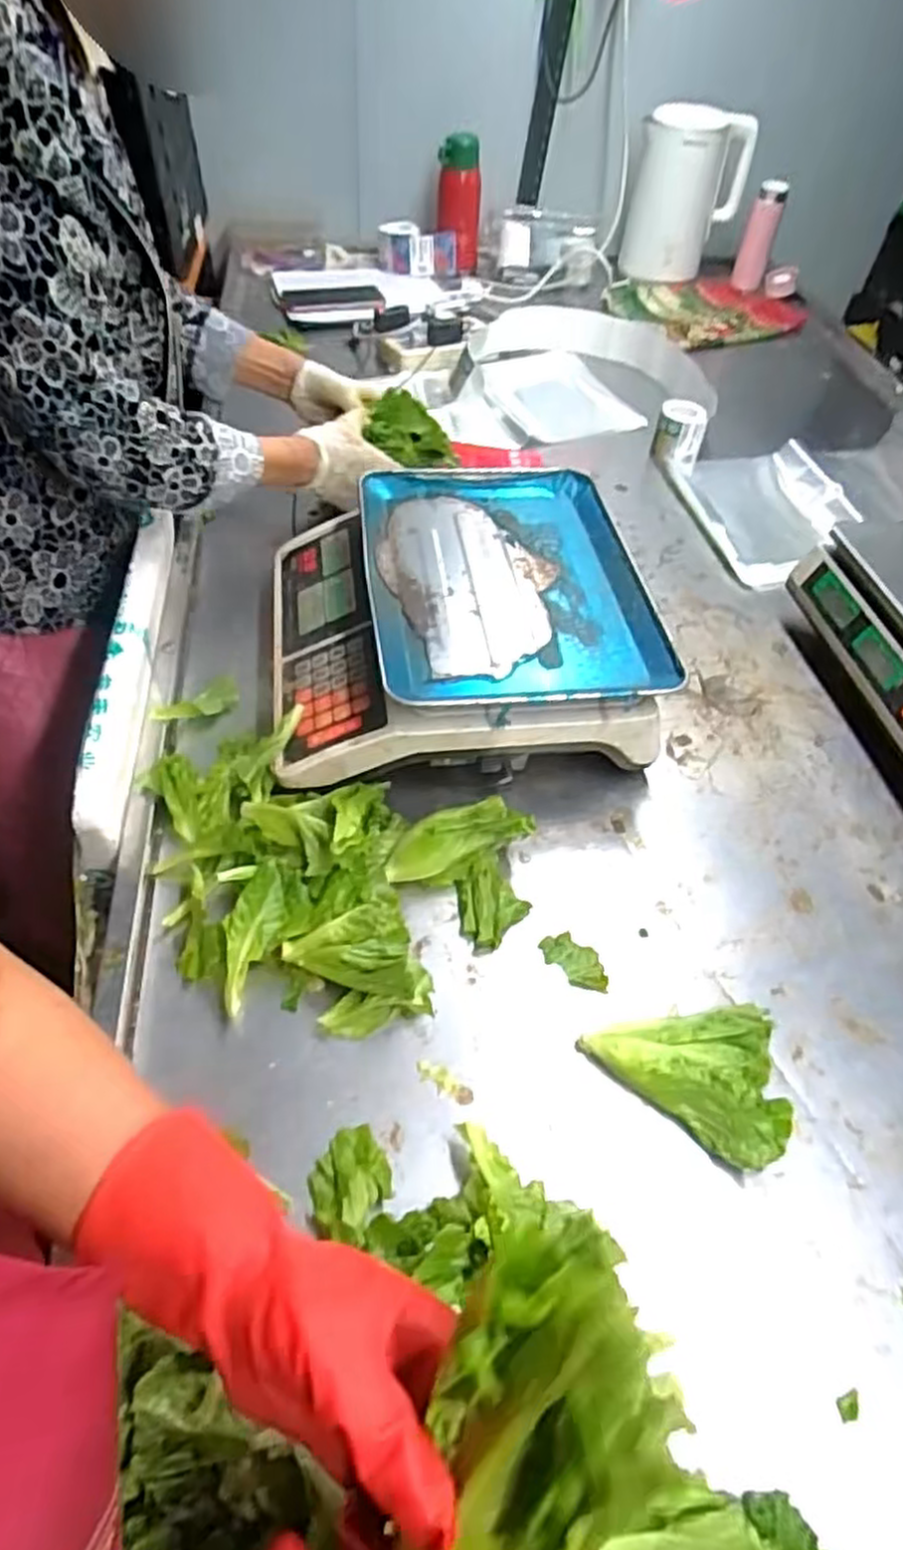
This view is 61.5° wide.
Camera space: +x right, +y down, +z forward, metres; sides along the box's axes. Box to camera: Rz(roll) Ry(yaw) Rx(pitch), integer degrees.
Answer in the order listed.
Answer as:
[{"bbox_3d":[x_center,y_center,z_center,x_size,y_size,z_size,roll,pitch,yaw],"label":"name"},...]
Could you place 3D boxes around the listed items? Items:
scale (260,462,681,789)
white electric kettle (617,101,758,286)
[{"bbox_3d":[0.001,-0.139,0.698,0.315,0.108,0.323,-4,50,-8],"label":"scale"},{"bbox_3d":[0.423,-1.042,1.383,0.191,0.246,0.158,14,50,8],"label":"white electric kettle"}]

